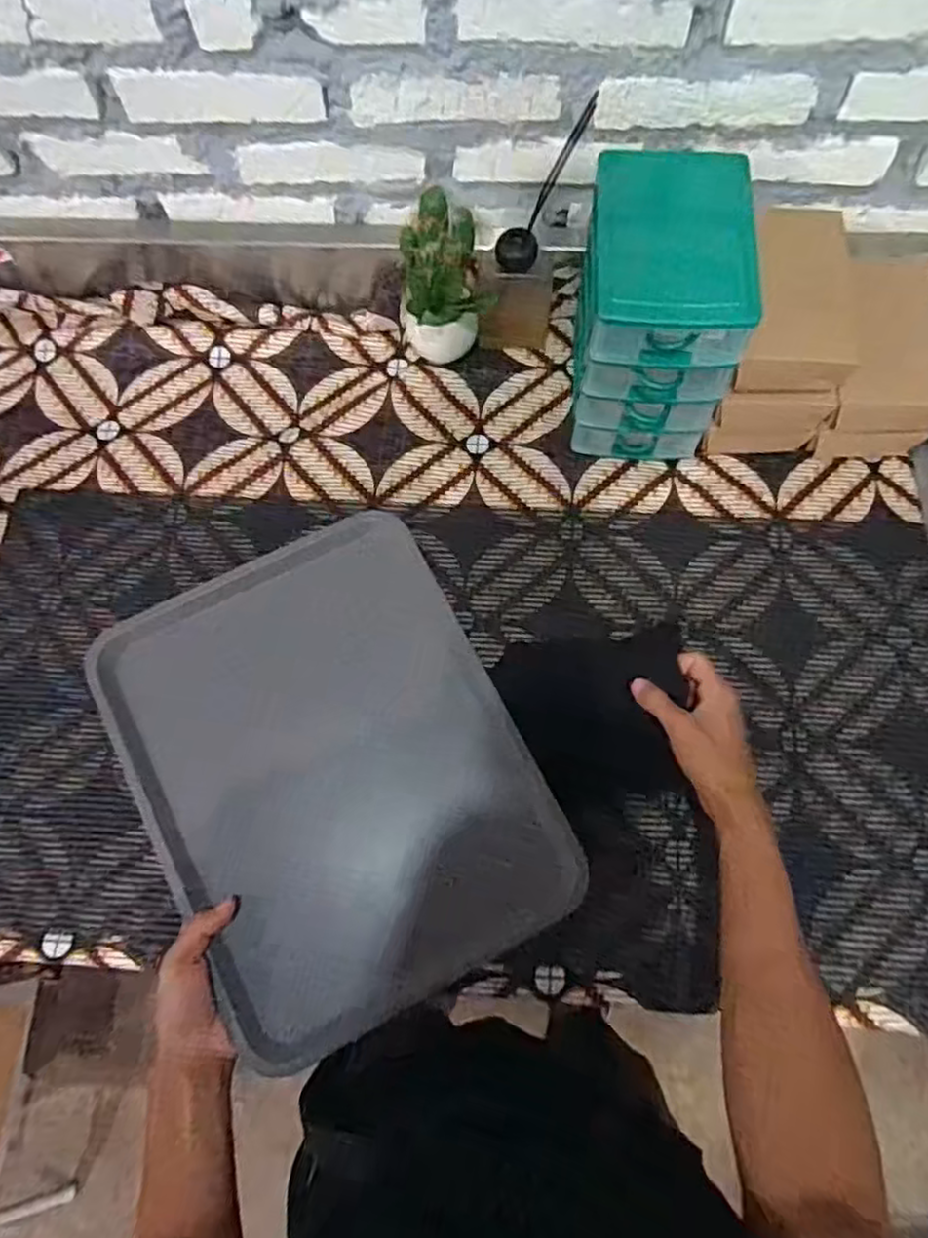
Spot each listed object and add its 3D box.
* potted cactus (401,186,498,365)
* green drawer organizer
[{"bbox_3d":[-0.021,-0.353,0.732,0.084,0.192,0.073,-16,69,-4],"label":"potted cactus"},{"bbox_3d":[0.181,-0.278,0.670,0.136,0.228,0.157,1,69,2],"label":"green drawer organizer"}]

